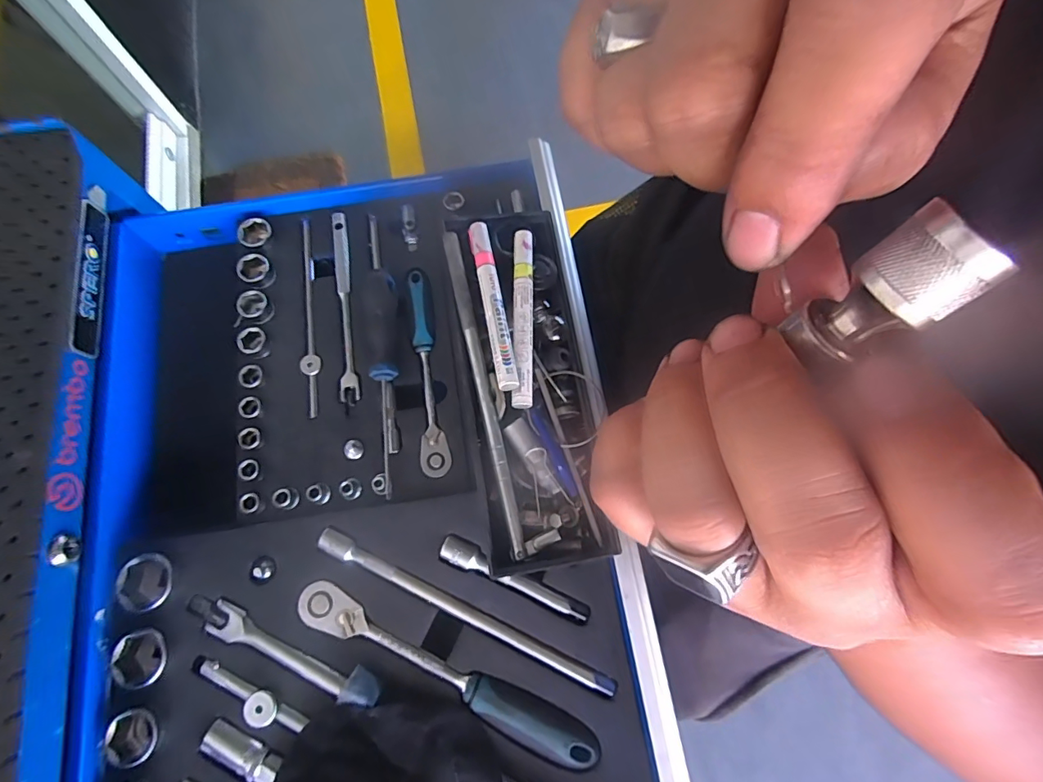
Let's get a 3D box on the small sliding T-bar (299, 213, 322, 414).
[{"bbox_3d":[-0.195,-0.070,0.437,0.017,0.017,0.192,-10,72,-4],"label":"small sliding T-bar"}]

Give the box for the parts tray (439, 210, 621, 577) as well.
[{"bbox_3d":[0.002,-0.011,0.376,0.094,0.063,0.283,-9,72,-3],"label":"parts tray"}]

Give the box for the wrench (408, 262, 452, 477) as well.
[{"bbox_3d":[-0.082,-0.021,0.422,0.024,0.016,0.189,-6,72,-3],"label":"wrench"}]

